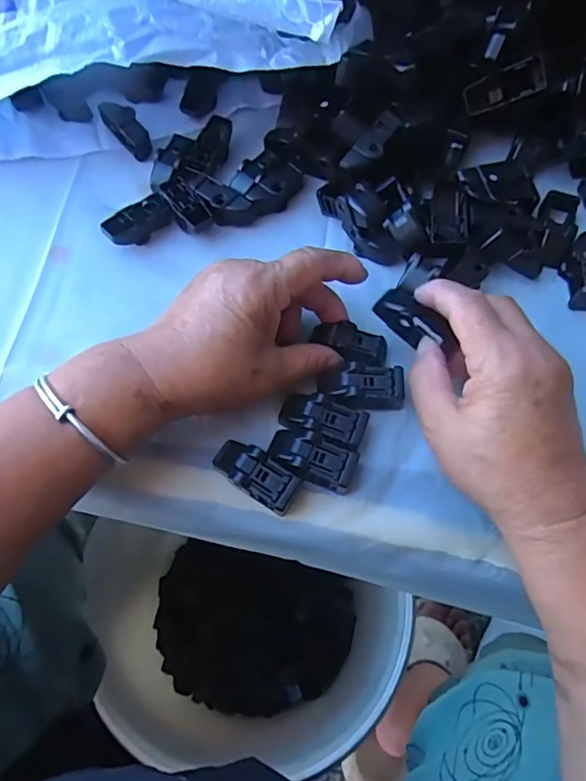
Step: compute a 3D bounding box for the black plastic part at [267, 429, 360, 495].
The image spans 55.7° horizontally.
[{"bbox_3d":[0.011,0.038,0.309,0.050,0.014,0.024,24,70,8],"label":"black plastic part"}]

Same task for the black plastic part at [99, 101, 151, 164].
[{"bbox_3d":[-0.118,-0.186,0.395,0.018,0.018,0.047,-42,93,-15],"label":"black plastic part"}]

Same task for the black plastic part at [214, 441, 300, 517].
[{"bbox_3d":[-0.021,0.047,0.306,0.050,0.016,0.023,32,72,11],"label":"black plastic part"}]

